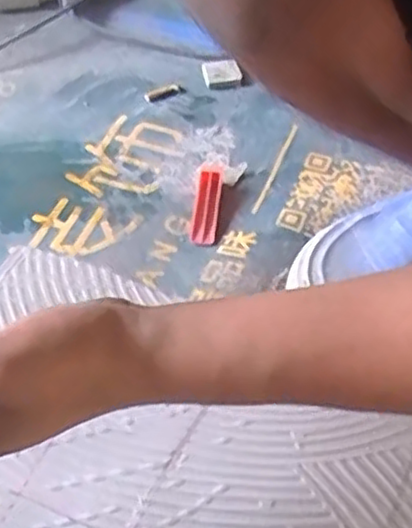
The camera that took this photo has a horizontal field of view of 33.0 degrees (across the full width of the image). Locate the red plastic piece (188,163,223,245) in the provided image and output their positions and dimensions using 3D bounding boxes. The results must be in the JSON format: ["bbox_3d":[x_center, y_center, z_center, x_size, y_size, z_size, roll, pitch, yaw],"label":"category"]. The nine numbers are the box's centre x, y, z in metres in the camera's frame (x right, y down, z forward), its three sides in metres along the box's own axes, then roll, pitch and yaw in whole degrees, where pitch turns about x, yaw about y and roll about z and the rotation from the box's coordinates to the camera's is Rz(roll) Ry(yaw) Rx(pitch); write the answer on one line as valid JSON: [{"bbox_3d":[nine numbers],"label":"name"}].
[{"bbox_3d":[0.000,-0.061,0.655,0.024,0.012,0.102,5,51,4],"label":"red plastic piece"}]

